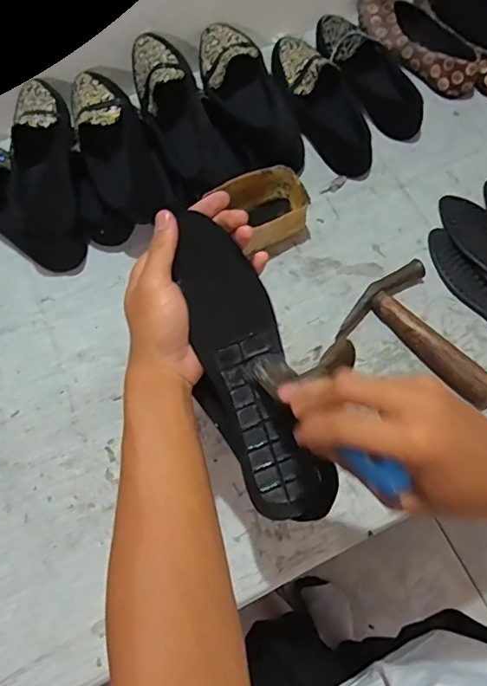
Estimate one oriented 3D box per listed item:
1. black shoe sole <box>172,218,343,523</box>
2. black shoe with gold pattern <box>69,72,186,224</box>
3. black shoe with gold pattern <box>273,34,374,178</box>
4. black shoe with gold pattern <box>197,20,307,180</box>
[{"bbox_3d":[0.001,0.023,0.393,0.070,0.028,0.239,-20,92,-6],"label":"black shoe sole"},{"bbox_3d":[-0.158,-0.248,0.628,0.088,0.053,0.223,-27,78,-9],"label":"black shoe with gold pattern"},{"bbox_3d":[0.104,-0.342,0.709,0.084,0.055,0.250,-25,78,-8],"label":"black shoe with gold pattern"},{"bbox_3d":[0.001,-0.328,0.676,0.103,0.078,0.257,-21,69,-8],"label":"black shoe with gold pattern"}]

